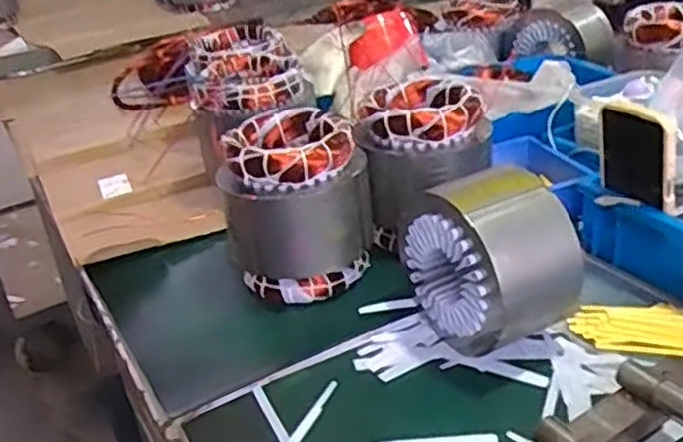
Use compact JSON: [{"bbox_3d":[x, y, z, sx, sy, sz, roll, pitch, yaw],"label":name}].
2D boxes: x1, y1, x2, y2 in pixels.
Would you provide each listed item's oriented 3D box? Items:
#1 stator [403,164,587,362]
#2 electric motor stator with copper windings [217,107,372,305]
[{"bbox_3d":[0.134,0.036,0.657,0.103,0.152,0.139,-21,33,-25],"label":"stator"},{"bbox_3d":[-0.041,-0.016,0.758,0.140,0.162,0.129,-3,30,6],"label":"electric motor stator with copper windings"}]

